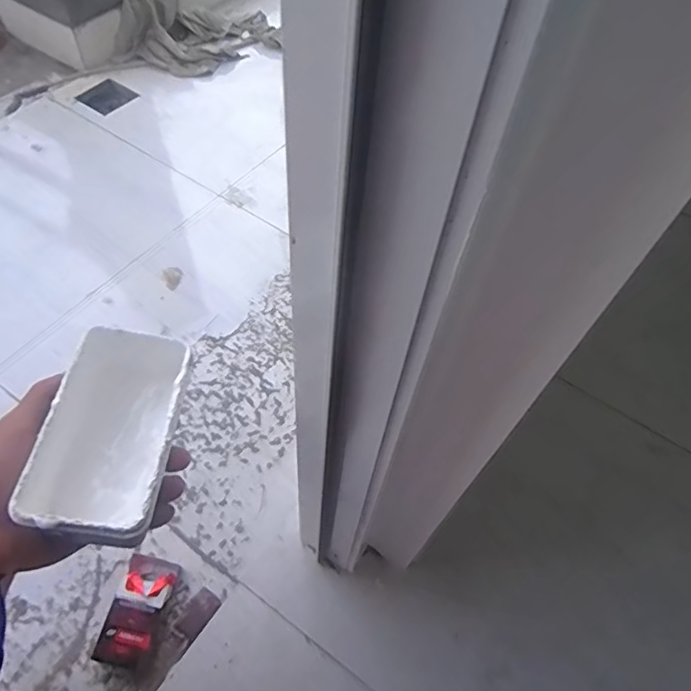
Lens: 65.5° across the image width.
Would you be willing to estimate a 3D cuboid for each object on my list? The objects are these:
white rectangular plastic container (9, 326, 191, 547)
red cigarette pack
[{"bbox_3d":[-0.156,0.059,0.365,0.083,0.053,0.141,6,55,0],"label":"white rectangular plastic container"},{"bbox_3d":[-0.235,0.300,0.611,0.057,0.030,0.111,10,55,3],"label":"red cigarette pack"}]

